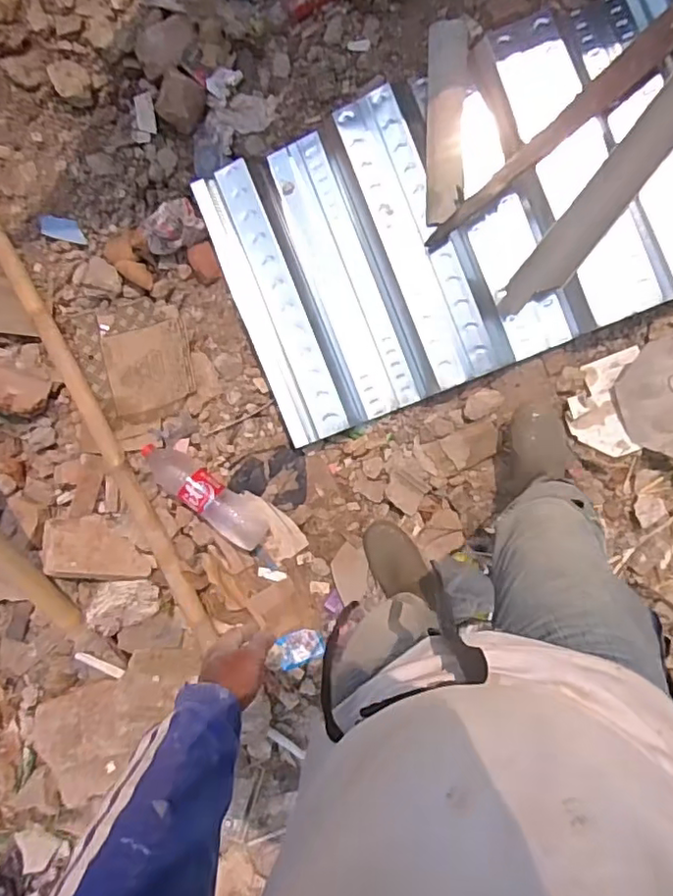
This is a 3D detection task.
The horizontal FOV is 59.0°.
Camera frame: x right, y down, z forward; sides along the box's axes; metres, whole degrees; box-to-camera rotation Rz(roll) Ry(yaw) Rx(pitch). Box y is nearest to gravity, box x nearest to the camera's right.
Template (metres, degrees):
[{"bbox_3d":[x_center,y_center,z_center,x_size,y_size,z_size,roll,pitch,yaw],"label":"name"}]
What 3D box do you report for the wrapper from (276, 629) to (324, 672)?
[{"bbox_3d":[-0.080,0.456,1.352,0.103,0.018,0.069,-20,90,8],"label":"wrapper"}]

